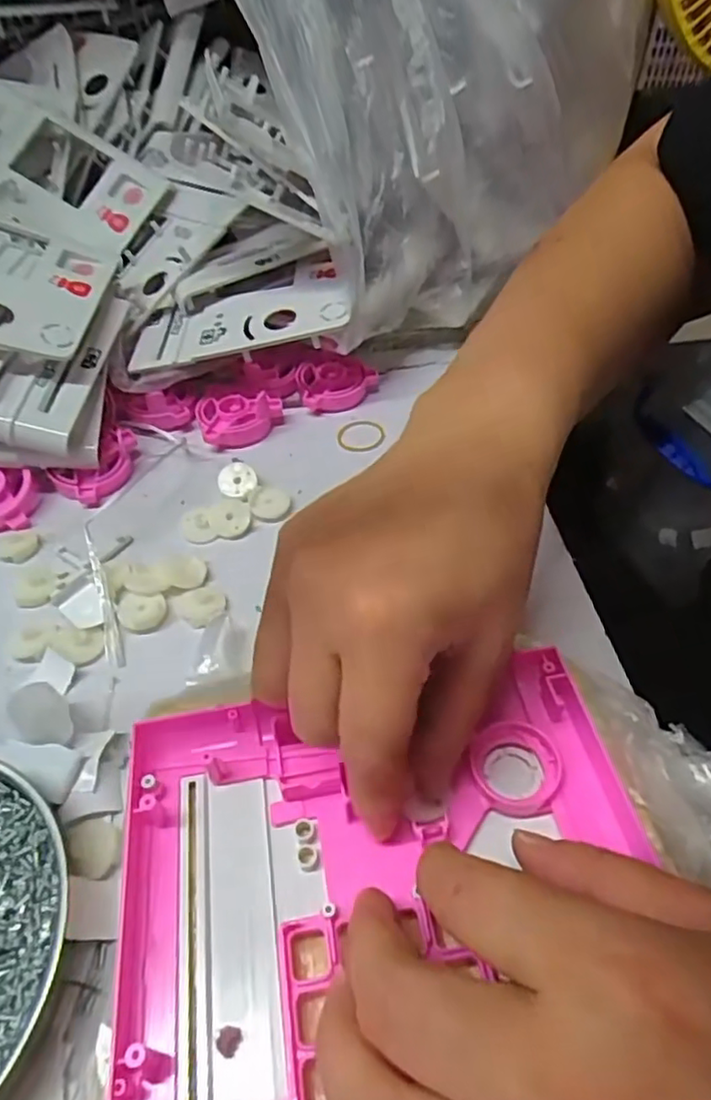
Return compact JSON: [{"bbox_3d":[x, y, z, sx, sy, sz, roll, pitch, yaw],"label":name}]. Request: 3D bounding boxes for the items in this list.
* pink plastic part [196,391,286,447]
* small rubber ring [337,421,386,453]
[{"bbox_3d":[-0.074,-0.086,0.416,0.053,0.021,0.036,-8,47,-5],"label":"pink plastic part"},{"bbox_3d":[0.003,-0.074,0.411,0.030,0.004,0.032,-1,47,1],"label":"small rubber ring"}]

